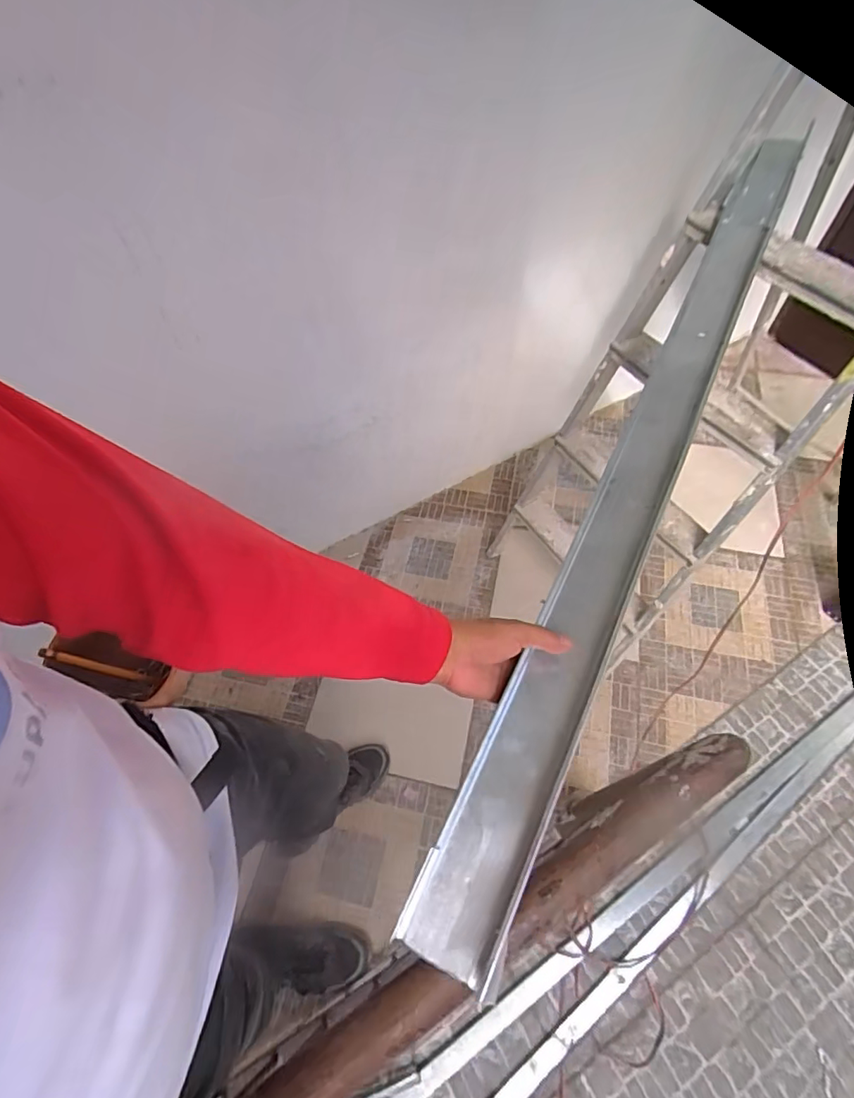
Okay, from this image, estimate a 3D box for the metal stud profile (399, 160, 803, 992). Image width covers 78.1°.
[{"bbox_3d":[0.317,-0.201,0.678,0.081,0.053,1.294,23,65,18],"label":"metal stud profile"}]

